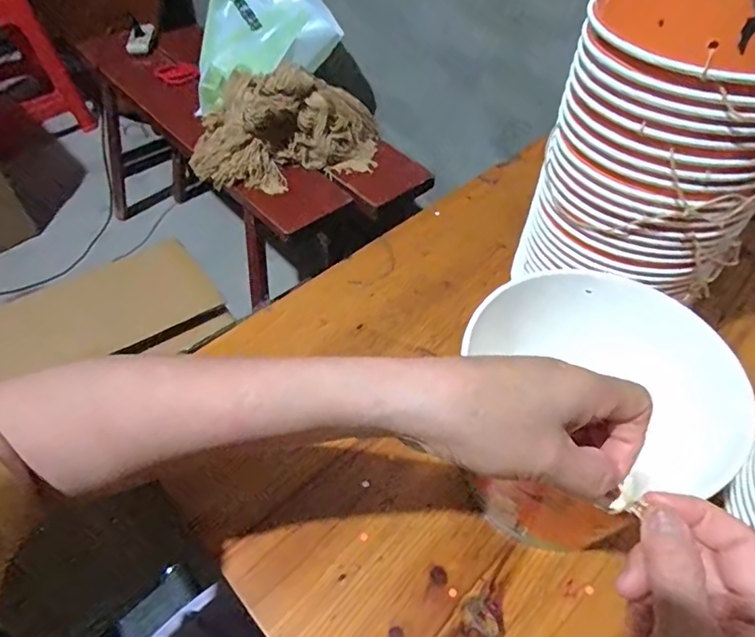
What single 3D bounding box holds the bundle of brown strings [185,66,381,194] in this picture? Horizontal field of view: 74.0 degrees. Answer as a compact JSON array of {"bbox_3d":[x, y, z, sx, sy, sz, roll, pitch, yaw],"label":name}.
[{"bbox_3d":[-0.170,-0.362,0.953,0.372,0.172,0.140,-10,51,-10],"label":"bundle of brown strings"}]

